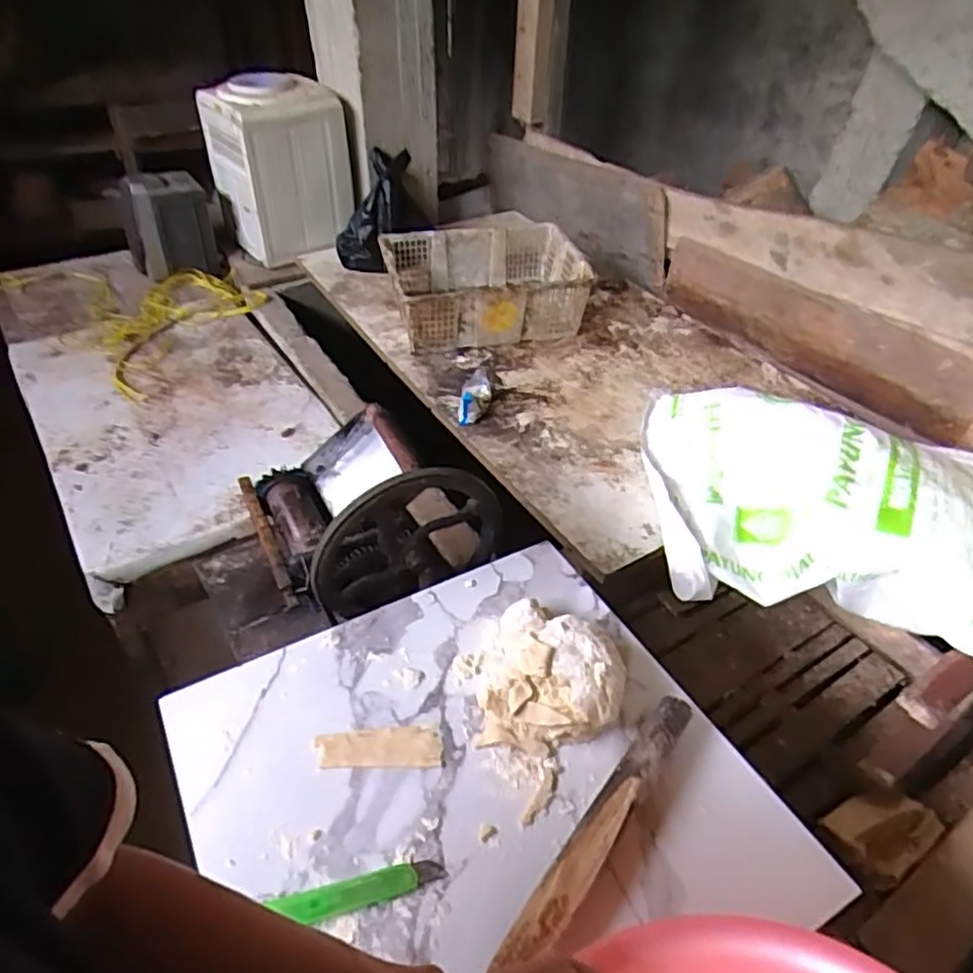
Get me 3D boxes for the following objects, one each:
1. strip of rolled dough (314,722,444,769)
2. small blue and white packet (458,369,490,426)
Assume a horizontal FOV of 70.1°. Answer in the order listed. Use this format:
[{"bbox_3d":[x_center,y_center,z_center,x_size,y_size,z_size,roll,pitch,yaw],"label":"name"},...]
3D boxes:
[{"bbox_3d":[-0.106,0.256,0.684,0.121,0.005,0.044,0,41,-4],"label":"strip of rolled dough"},{"bbox_3d":[-0.023,-0.184,1.437,0.057,0.025,0.137,9,55,7],"label":"small blue and white packet"}]

